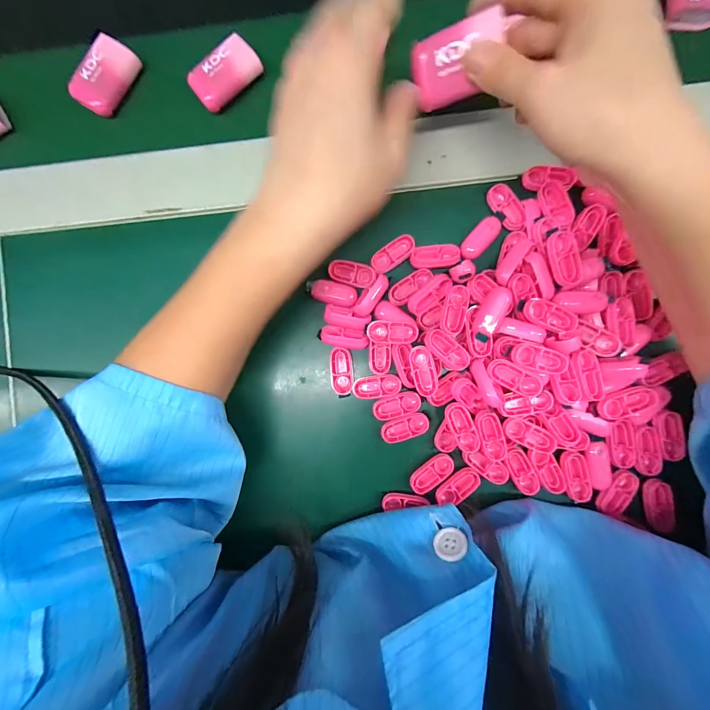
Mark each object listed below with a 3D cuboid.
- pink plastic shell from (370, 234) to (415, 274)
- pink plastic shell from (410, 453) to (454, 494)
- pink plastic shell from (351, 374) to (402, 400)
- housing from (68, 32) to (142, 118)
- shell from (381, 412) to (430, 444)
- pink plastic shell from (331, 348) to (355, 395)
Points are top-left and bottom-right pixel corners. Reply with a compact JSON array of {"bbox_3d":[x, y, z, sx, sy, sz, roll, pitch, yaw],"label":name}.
[{"bbox_3d":[0.027,-0.072,0.241,0.034,0.005,0.015,-36,88,2],"label":"pink plastic shell"},{"bbox_3d":[0.054,0.083,0.239,0.034,0.008,0.015,-38,88,2],"label":"pink plastic shell"},{"bbox_3d":[0.016,0.023,0.242,0.034,0.005,0.016,-10,89,3],"label":"pink plastic shell"},{"bbox_3d":[-0.190,-0.212,0.256,0.031,0.013,0.053,31,91,3],"label":"housing"},{"bbox_3d":[0.036,0.051,0.239,0.034,0.004,0.016,-22,88,2],"label":"shell"},{"bbox_3d":[-0.009,0.011,0.241,0.016,0.004,0.033,-4,89,3],"label":"pink plastic shell"}]

